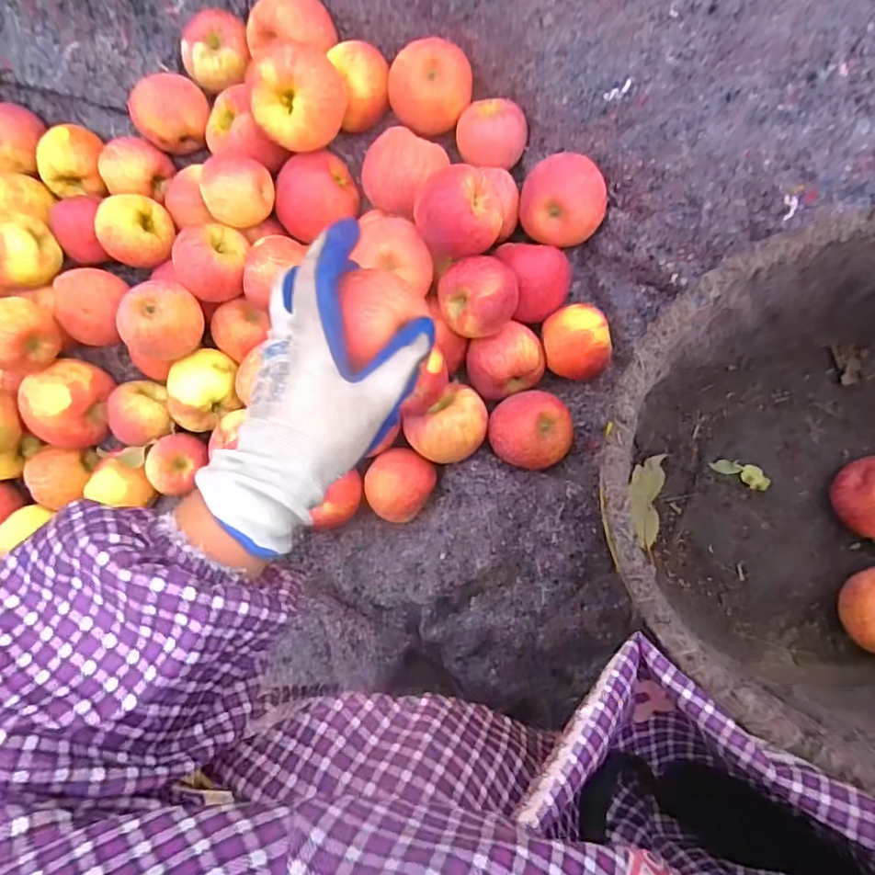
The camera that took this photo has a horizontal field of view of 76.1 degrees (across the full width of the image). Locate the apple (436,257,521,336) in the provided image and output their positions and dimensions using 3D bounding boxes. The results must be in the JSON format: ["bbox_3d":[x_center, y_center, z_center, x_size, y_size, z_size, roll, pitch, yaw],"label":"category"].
[{"bbox_3d":[0.036,-0.126,0.506,0.068,0.064,0.066,0,90,4],"label":"apple"}]

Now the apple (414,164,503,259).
[{"bbox_3d":[0.021,-0.188,0.484,0.070,0.064,0.065,0,90,4],"label":"apple"}]

